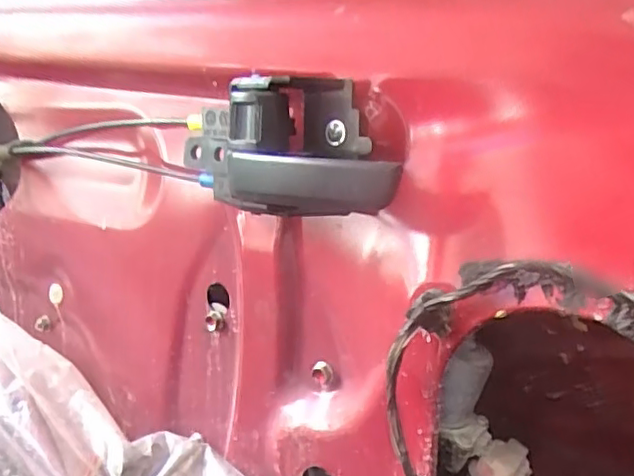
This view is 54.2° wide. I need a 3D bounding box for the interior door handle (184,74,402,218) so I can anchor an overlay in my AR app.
[{"bbox_3d":[-0.011,-0.047,0.308,0.059,0.059,0.154,-9,17,-30],"label":"interior door handle"}]

